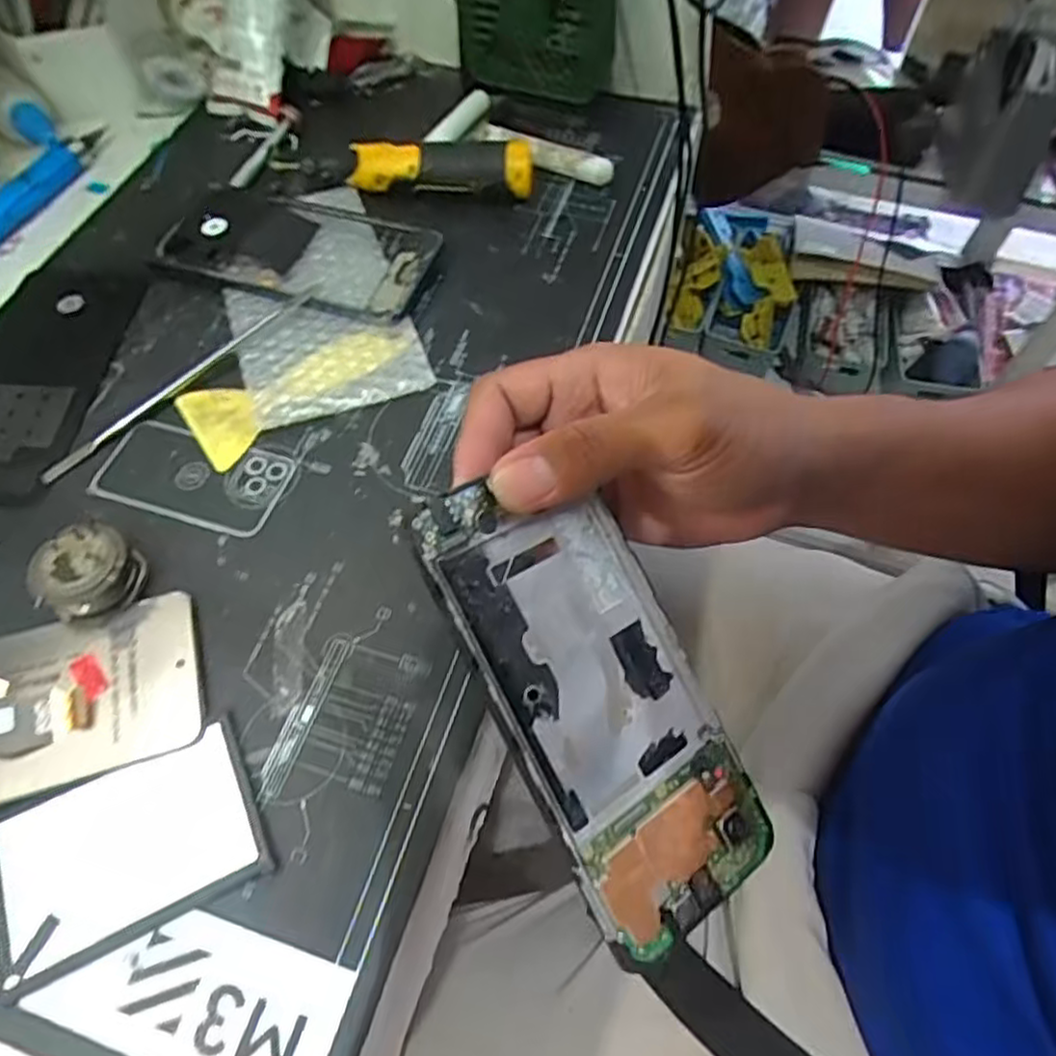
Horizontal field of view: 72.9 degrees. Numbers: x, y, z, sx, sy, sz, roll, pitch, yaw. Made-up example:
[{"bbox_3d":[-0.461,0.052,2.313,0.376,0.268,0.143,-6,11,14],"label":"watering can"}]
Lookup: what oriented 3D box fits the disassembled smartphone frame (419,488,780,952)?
[{"bbox_3d":[0.023,0.054,0.236,0.071,0.005,0.154,-28,89,-31],"label":"disassembled smartphone frame"}]

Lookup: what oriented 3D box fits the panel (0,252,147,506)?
[{"bbox_3d":[-0.260,-0.087,0.378,0.074,0.004,0.167,5,60,2],"label":"panel"}]

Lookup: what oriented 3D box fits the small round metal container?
[{"bbox_3d":[-0.185,0.020,0.305,0.038,0.024,0.038,0,60,-1],"label":"small round metal container"}]

